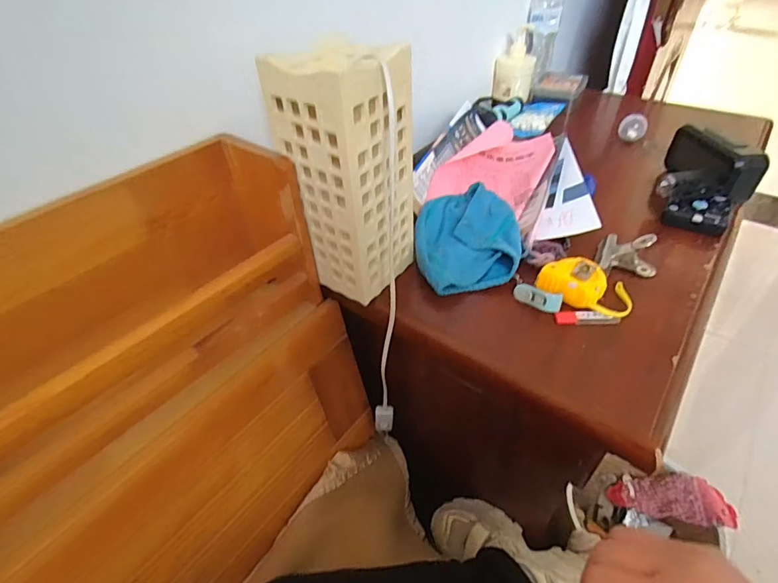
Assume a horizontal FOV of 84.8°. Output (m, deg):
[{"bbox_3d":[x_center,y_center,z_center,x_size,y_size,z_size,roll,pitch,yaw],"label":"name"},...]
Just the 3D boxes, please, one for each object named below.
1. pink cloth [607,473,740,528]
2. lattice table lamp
[{"bbox_3d":[0.555,0.410,0.845,0.208,0.061,0.074,-18,24,48],"label":"pink cloth"},{"bbox_3d":[-0.042,-0.125,0.457,0.114,0.235,0.102,21,48,23],"label":"lattice table lamp"}]

